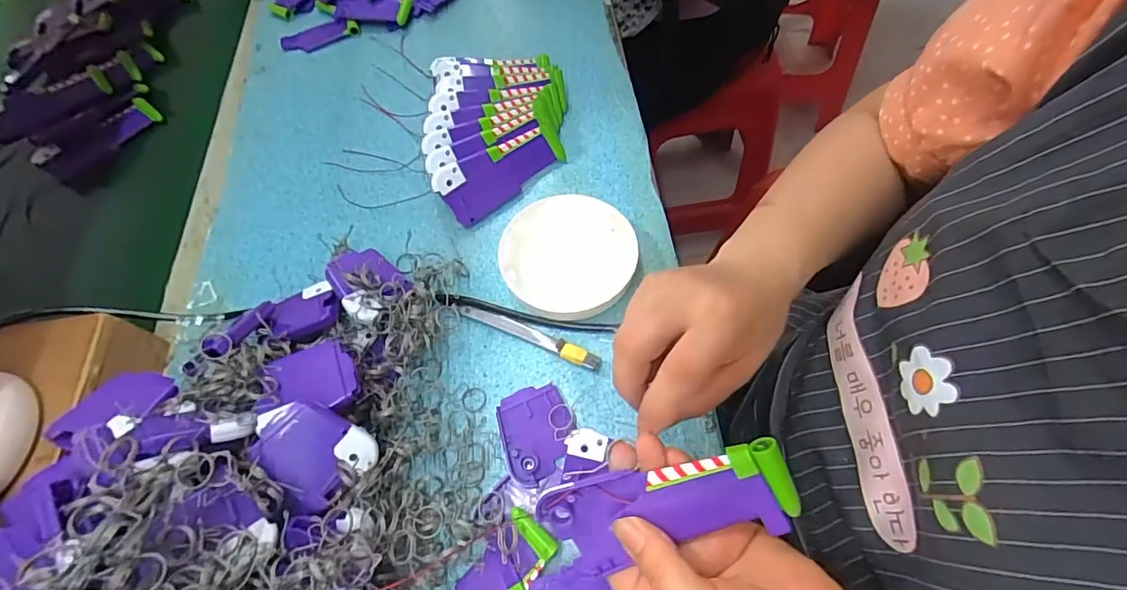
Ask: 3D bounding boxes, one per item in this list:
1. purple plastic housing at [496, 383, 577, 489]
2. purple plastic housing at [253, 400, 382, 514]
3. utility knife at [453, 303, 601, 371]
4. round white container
[{"bbox_3d":[-0.017,0.095,0.346,0.050,0.009,0.065,-15,62,-5],"label":"purple plastic housing"},{"bbox_3d":[-0.153,0.094,0.303,0.062,0.017,0.051,47,74,-8],"label":"purple plastic housing"},{"bbox_3d":[-0.030,0.029,0.378,0.125,0.012,0.016,20,65,13],"label":"utility knife"},{"bbox_3d":[0.004,-0.032,0.400,0.104,0.026,0.101,-1,62,3],"label":"round white container"}]

